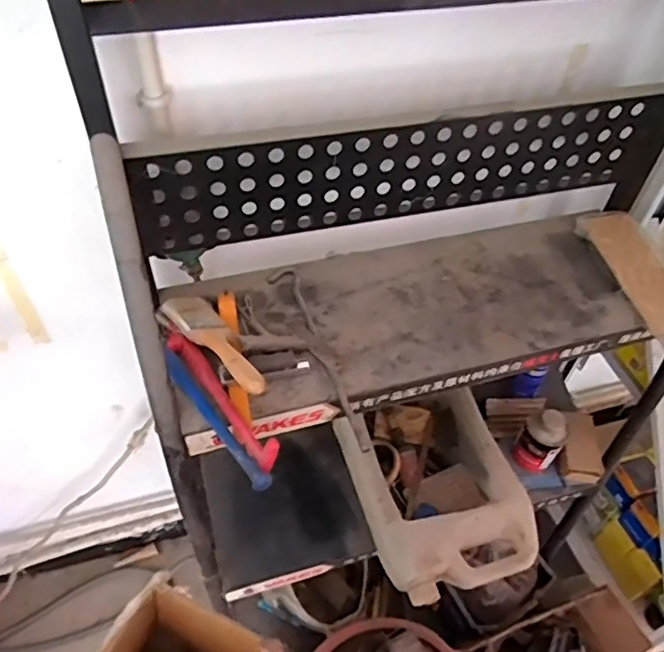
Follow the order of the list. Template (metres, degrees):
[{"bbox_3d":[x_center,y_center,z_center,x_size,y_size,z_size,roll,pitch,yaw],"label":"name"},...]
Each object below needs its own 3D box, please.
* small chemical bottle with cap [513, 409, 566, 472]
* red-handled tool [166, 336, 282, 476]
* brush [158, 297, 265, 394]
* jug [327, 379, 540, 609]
[{"bbox_3d":[0.330,0.181,0.938,0.064,0.107,0.050,34,55,22],"label":"small chemical bottle with cap"},{"bbox_3d":[-0.116,0.070,0.618,0.020,0.029,0.197,-30,58,-26],"label":"red-handled tool"},{"bbox_3d":[-0.123,0.016,0.643,0.050,0.017,0.191,-27,44,-25],"label":"brush"},{"bbox_3d":[0.159,0.243,0.907,0.227,0.111,0.301,-14,52,-15],"label":"jug"}]

